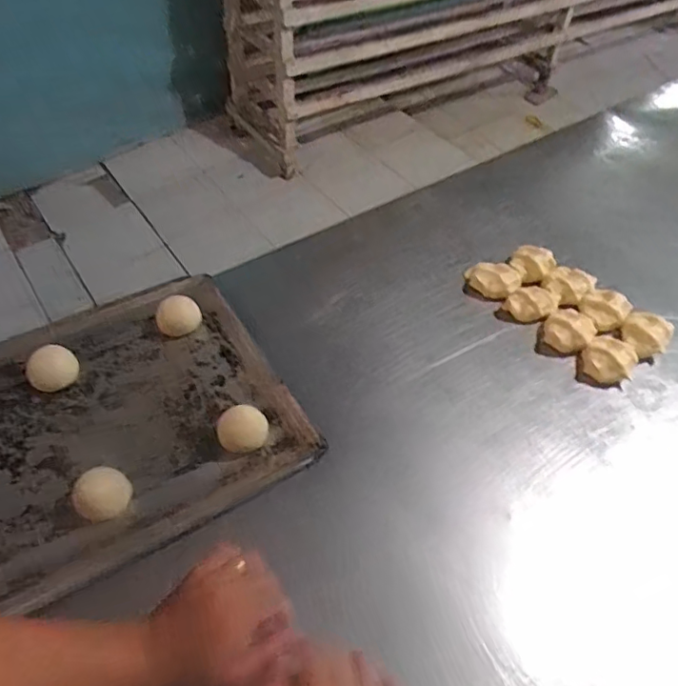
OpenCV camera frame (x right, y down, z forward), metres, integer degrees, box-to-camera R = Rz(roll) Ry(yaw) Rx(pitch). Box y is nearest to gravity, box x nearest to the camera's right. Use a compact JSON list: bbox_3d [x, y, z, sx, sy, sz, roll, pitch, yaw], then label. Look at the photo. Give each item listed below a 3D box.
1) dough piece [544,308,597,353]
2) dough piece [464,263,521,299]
[{"bbox_3d":[0.296,-0.015,0.727,0.063,0.032,0.065,1,50,-1],"label":"dough piece"},{"bbox_3d":[0.215,-0.089,0.787,0.074,0.029,0.048,17,51,12],"label":"dough piece"}]

